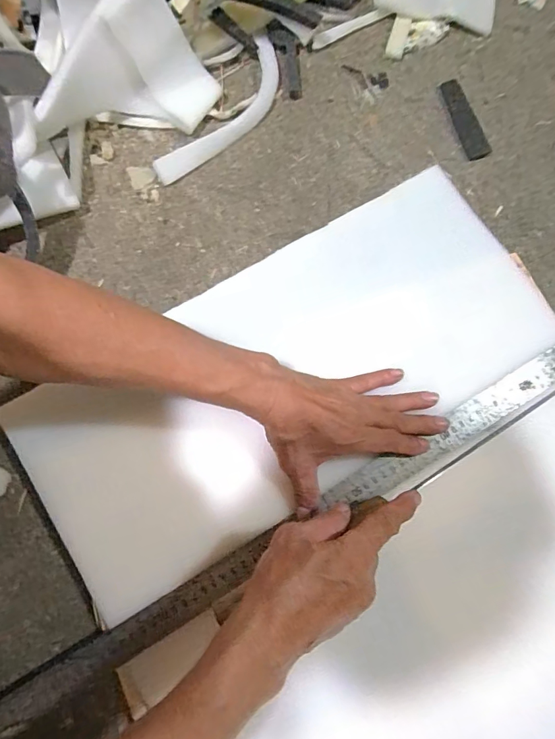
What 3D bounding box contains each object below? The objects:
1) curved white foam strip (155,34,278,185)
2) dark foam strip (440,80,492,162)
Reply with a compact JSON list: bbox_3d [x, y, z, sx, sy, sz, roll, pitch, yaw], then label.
[{"bbox_3d":[-0.055,-0.286,0.499,0.054,0.019,0.208,35,80,5],"label":"curved white foam strip"},{"bbox_3d":[0.213,-0.287,0.507,0.024,0.010,0.101,-19,80,-5],"label":"dark foam strip"}]

